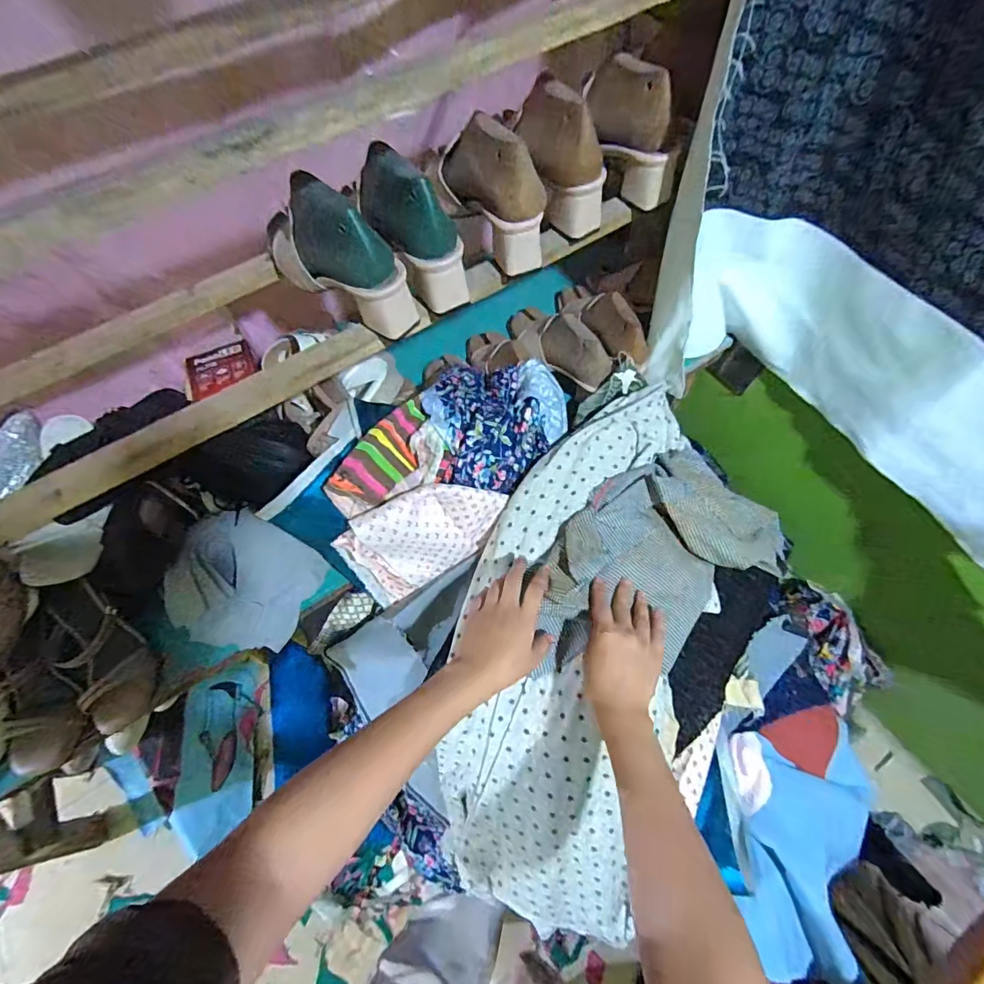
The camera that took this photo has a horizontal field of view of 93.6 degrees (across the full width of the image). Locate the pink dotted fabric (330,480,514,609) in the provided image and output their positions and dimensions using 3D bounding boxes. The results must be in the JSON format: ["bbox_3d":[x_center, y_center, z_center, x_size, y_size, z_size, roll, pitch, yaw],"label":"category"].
[{"bbox_3d":[-0.078,0.061,0.591,0.211,0.162,0.043,-27,40,-11],"label":"pink dotted fabric"}]

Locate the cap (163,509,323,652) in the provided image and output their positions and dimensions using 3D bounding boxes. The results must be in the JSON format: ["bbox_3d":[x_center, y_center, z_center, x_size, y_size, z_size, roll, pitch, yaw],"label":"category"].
[{"bbox_3d":[-0.334,0.122,0.617,0.176,0.062,0.165,0,68,1],"label":"cap"}]

